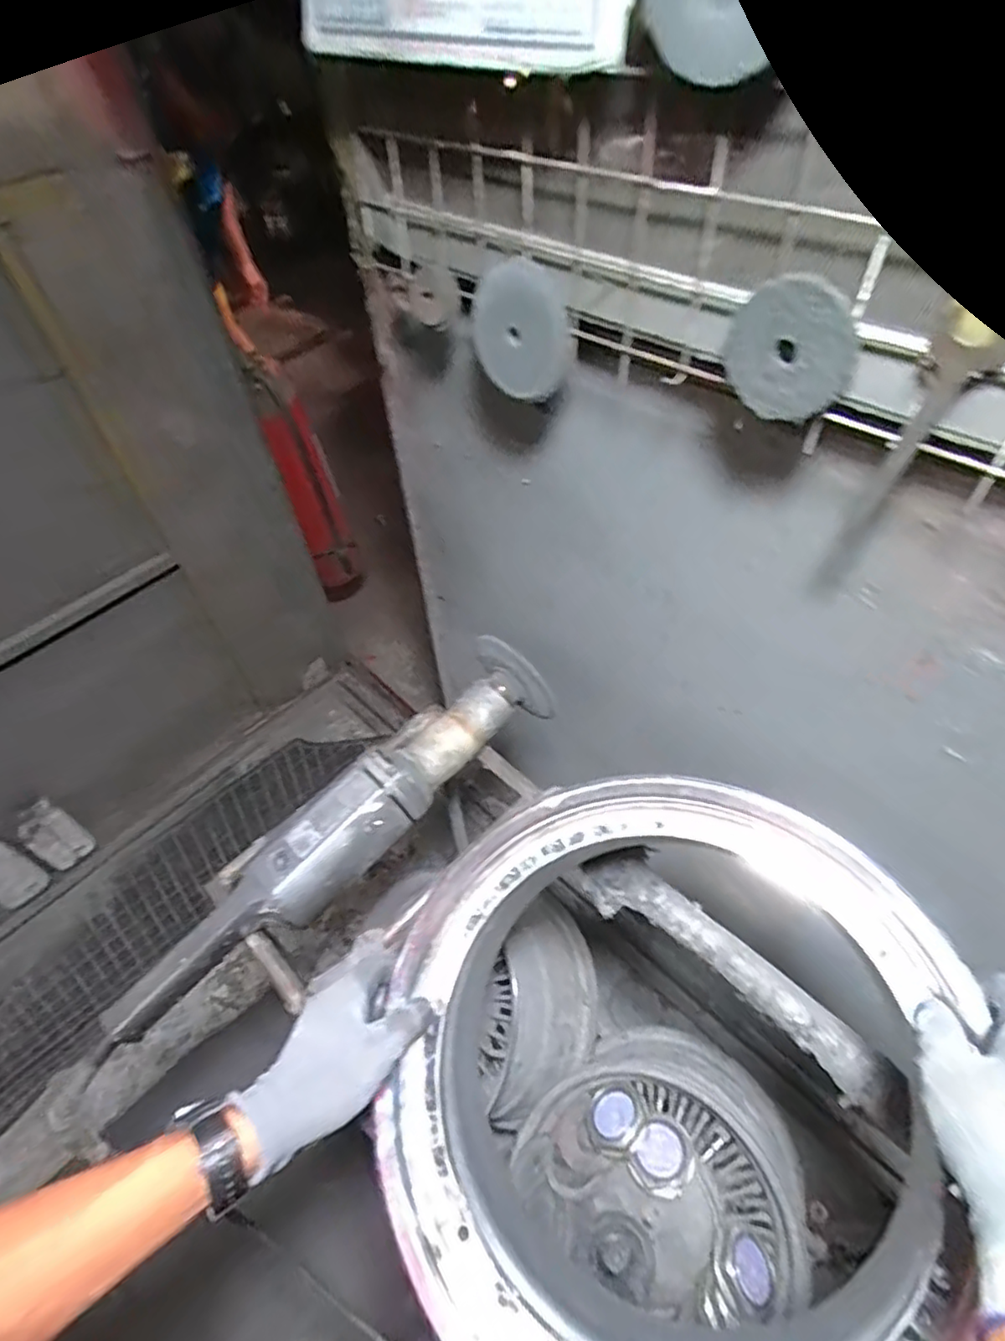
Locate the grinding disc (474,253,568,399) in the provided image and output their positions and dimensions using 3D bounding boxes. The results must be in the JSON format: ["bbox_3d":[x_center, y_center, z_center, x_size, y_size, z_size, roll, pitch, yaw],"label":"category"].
[{"bbox_3d":[0.016,-0.303,0.578,0.119,0.107,0.016,1,43,51],"label":"grinding disc"}]

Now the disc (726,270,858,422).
[{"bbox_3d":[0.194,-0.214,0.431,0.084,0.084,0.011,49,52,-3],"label":"disc"}]

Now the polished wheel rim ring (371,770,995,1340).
[{"bbox_3d":[0.120,0.300,0.473,0.430,0.109,0.430,-7,68,18],"label":"polished wheel rim ring"}]

